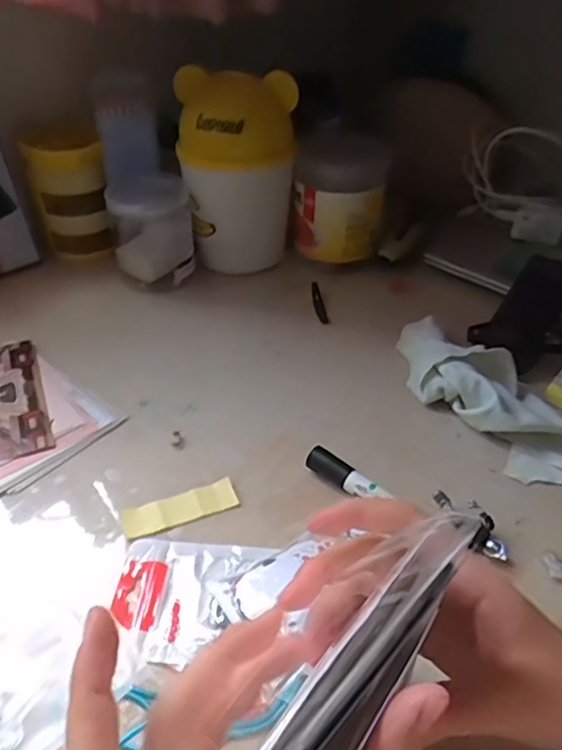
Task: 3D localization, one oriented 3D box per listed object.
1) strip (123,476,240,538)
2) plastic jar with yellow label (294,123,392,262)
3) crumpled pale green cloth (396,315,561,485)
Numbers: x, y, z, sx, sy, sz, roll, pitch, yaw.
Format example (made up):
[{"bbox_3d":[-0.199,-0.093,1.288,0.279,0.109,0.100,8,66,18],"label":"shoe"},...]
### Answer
[{"bbox_3d":[-0.070,0.093,0.423,0.079,0.005,0.024,-13,42,-17],"label":"strip"},{"bbox_3d":[0.065,-0.195,0.666,0.096,0.119,0.106,7,40,6],"label":"plastic jar with yellow label"},{"bbox_3d":[0.164,0.009,0.495,0.075,0.043,0.195,-22,46,-26],"label":"crumpled pale green cloth"}]

